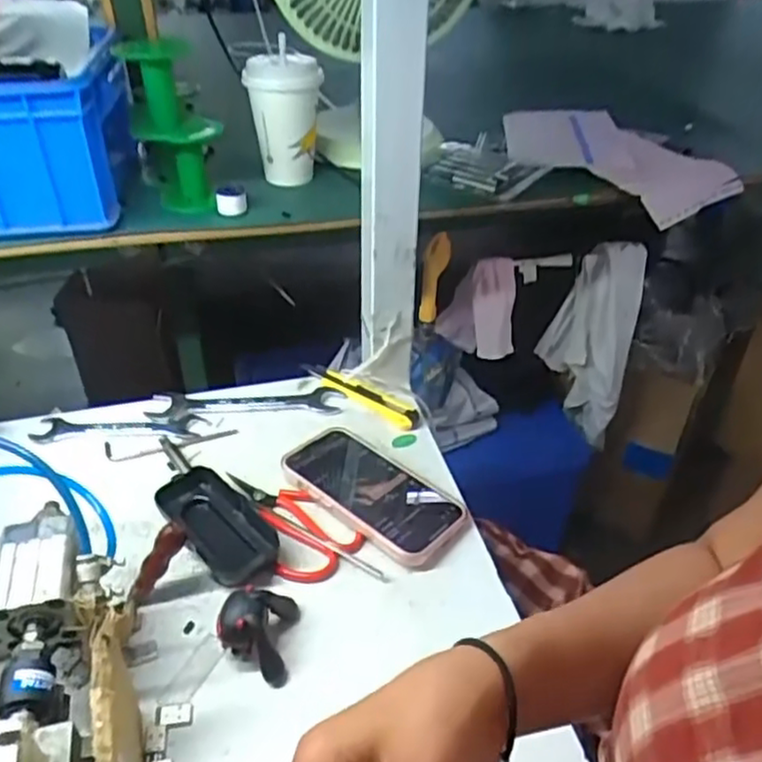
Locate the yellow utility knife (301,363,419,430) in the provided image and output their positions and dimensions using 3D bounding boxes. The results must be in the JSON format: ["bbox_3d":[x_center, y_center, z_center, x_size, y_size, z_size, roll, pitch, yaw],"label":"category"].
[{"bbox_3d":[-0.020,0.009,0.667,0.132,0.009,0.026,25,44,28],"label":"yellow utility knife"}]

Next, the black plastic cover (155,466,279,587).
[{"bbox_3d":[-0.123,0.111,0.527,0.056,0.024,0.112,-30,47,-34],"label":"black plastic cover"}]

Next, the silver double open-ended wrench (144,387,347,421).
[{"bbox_3d":[-0.126,0.022,0.652,0.179,0.009,0.036,-2,38,-4],"label":"silver double open-ended wrench"}]

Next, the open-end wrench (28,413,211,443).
[{"bbox_3d":[-0.236,0.042,0.625,0.149,0.005,0.032,0,38,-2],"label":"open-end wrench"}]

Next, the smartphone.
[{"bbox_3d":[-0.008,0.089,0.563,0.156,0.018,0.079,28,45,30],"label":"smartphone"}]

